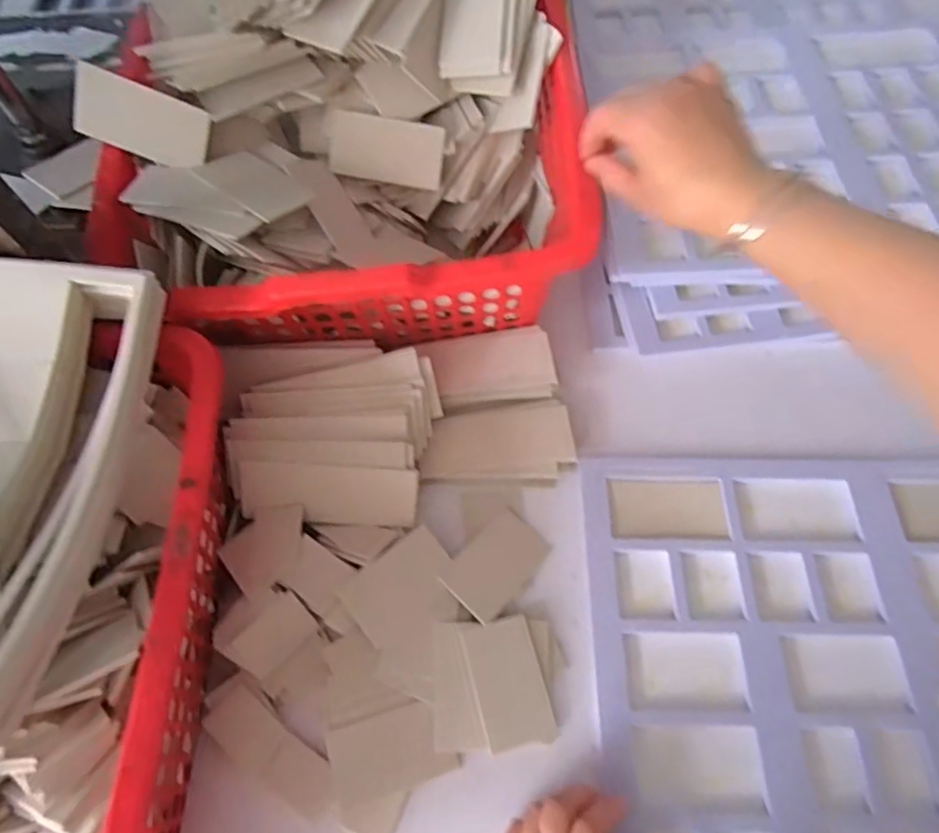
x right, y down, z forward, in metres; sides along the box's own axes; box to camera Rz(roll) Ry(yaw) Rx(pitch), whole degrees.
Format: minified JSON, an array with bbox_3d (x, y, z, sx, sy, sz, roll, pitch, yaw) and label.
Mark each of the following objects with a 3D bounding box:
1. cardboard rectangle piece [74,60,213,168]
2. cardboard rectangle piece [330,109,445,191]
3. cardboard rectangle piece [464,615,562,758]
[{"bbox_3d":[-0.262,-0.235,0.486,0.097,0.055,0.009,17,41,-19],"label":"cardboard rectangle piece"},{"bbox_3d":[-0.074,-0.239,0.543,0.100,0.052,0.009,5,26,-10],"label":"cardboard rectangle piece"},{"bbox_3d":[0.031,0.203,0.463,0.052,0.004,0.090,-11,70,-13],"label":"cardboard rectangle piece"}]

